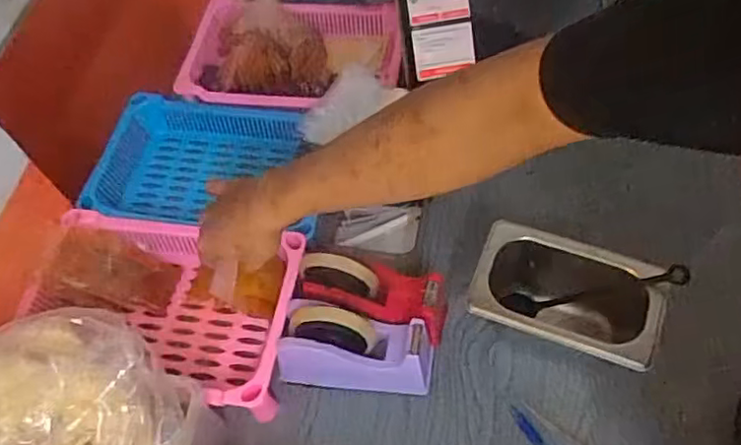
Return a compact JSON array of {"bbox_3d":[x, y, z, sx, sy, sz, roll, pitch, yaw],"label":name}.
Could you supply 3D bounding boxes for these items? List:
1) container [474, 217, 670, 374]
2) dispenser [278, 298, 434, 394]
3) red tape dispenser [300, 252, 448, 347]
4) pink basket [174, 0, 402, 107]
[{"bbox_3d":[0.191,0.089,0.648,0.173,0.107,0.109,20,63,18],"label":"container"},{"bbox_3d":[-0.012,0.126,0.650,0.155,0.102,0.069,2,59,8],"label":"dispenser"},{"bbox_3d":[0.005,0.076,0.672,0.155,0.071,0.060,12,61,13],"label":"red tape dispenser"},{"bbox_3d":[-0.110,-0.236,0.885,0.295,0.075,0.185,-1,59,6],"label":"pink basket"}]

